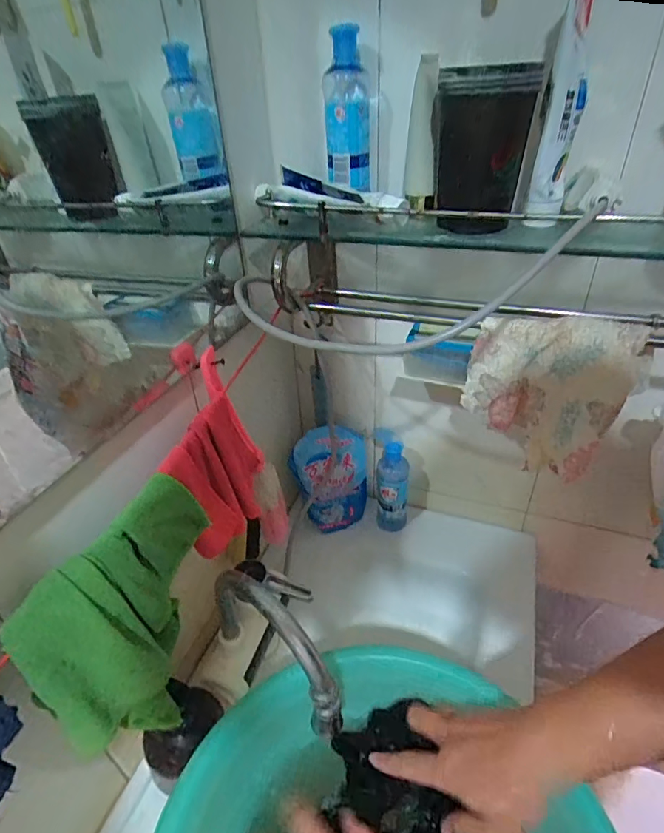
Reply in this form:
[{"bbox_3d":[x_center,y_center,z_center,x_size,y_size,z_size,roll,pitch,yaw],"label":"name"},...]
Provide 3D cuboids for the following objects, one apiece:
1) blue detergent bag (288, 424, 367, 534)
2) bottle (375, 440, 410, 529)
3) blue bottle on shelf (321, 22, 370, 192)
[{"bbox_3d":[0.001,0.104,0.752,0.123,0.168,0.054,-13,37,-14],"label":"blue detergent bag"},{"bbox_3d":[0.098,0.112,0.750,0.049,0.155,0.047,0,35,4],"label":"bottle"},{"bbox_3d":[0.016,-0.330,0.504,0.049,0.140,0.056,0,35,4],"label":"blue bottle on shelf"}]

